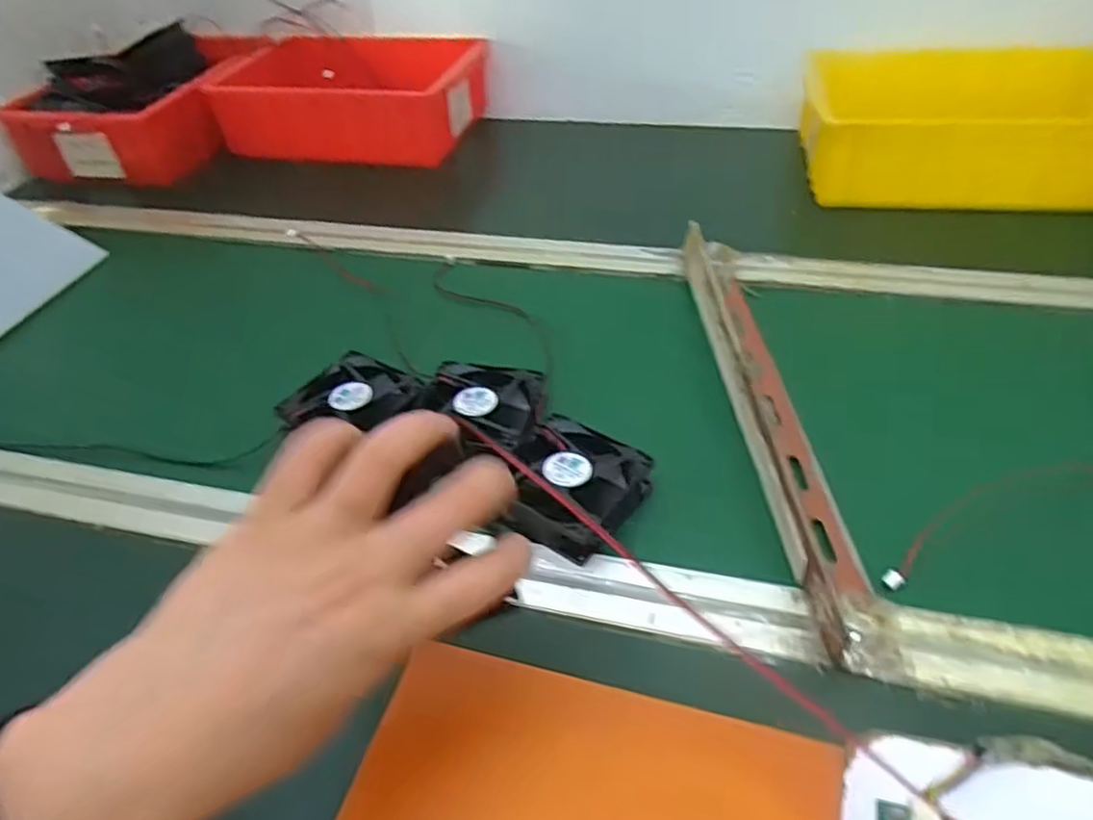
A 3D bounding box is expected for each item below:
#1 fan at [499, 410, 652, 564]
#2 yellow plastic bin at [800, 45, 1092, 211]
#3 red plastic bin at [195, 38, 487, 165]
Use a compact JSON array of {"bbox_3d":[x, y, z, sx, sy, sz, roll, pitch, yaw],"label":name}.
[{"bbox_3d":[0.016,0.047,0.436,0.076,0.025,0.086,19,47,24],"label":"fan"},{"bbox_3d":[0.406,-0.283,0.707,0.292,0.084,0.204,3,43,9],"label":"yellow plastic bin"},{"bbox_3d":[-0.232,-0.373,0.857,0.299,0.090,0.206,1,43,6],"label":"red plastic bin"}]

